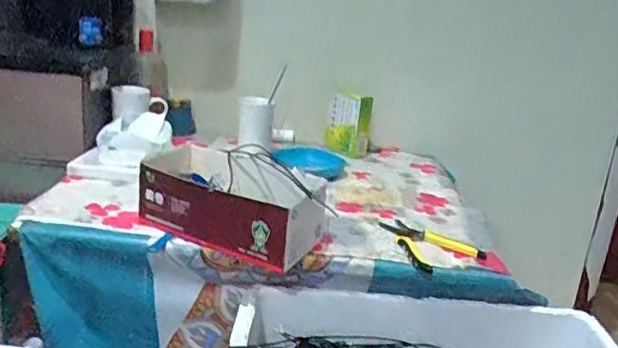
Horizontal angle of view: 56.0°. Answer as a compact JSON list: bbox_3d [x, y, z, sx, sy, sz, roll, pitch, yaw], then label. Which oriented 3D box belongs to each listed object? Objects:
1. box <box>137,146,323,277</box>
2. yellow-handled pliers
[{"bbox_3d":[-0.111,0.048,0.839,0.256,0.091,0.115,13,20,21],"label":"box"},{"bbox_3d":[0.180,0.101,0.886,0.120,0.021,0.143,-3,20,-25],"label":"yellow-handled pliers"}]

